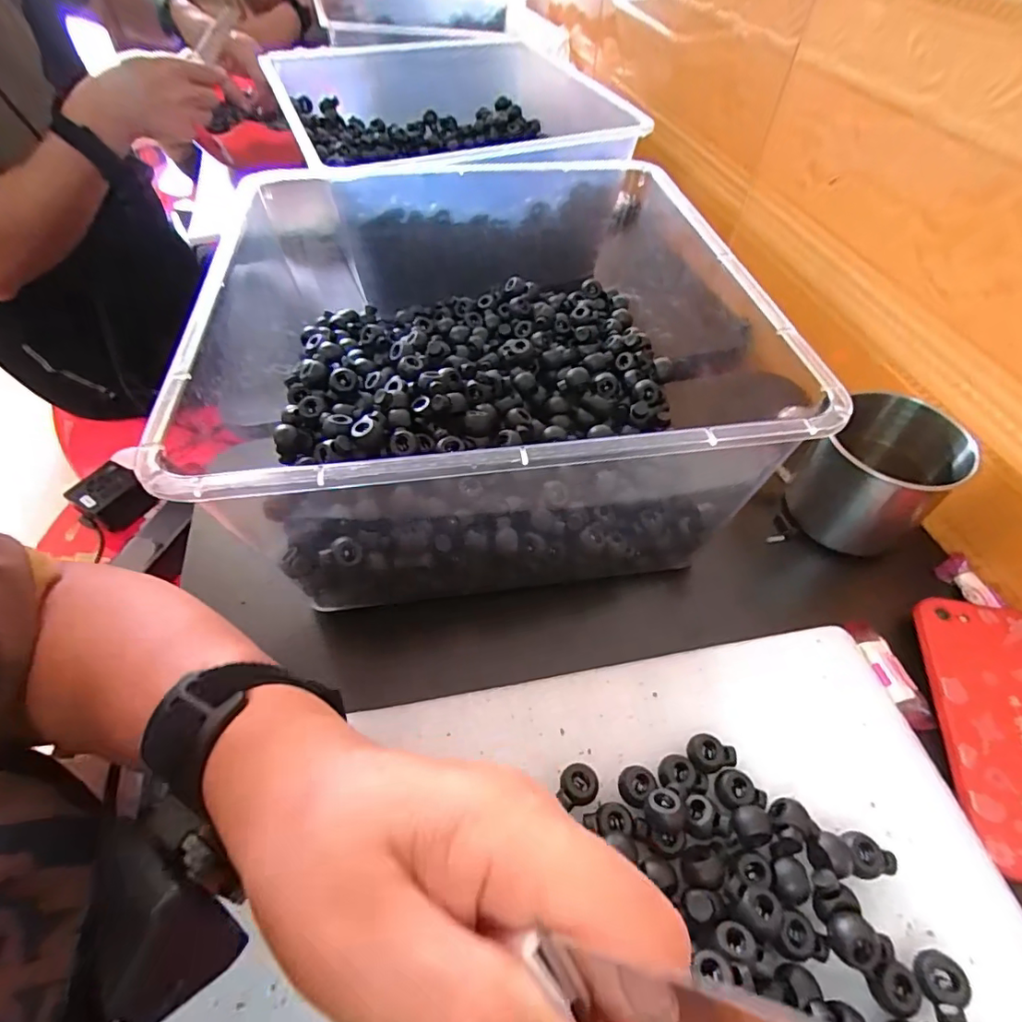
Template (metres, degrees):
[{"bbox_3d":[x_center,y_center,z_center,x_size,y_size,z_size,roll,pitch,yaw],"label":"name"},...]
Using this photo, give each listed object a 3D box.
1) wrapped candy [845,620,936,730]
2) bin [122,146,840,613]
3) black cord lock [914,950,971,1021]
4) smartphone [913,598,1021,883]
[{"bbox_3d":[0.213,0.091,0.298,0.019,0.007,0.062,-5,52,-4],"label":"wrapped candy"},{"bbox_3d":[-0.014,-0.137,0.375,0.284,0.137,0.378,-7,52,-5],"label":"bin"},{"bbox_3d":[0.170,0.190,0.209,0.015,0.013,0.022,5,52,4],"label":"black cord lock"},{"bbox_3d":[0.262,0.112,0.272,0.071,0.007,0.136,10,53,8],"label":"smartphone"}]

